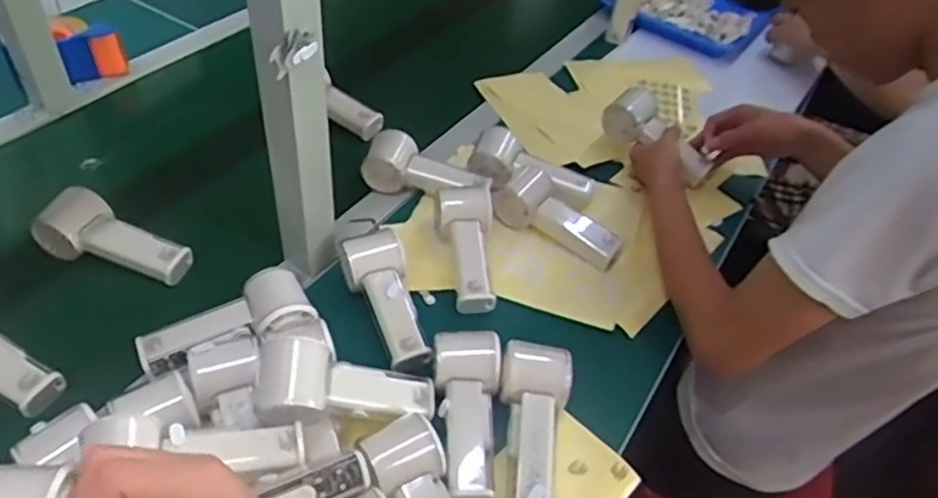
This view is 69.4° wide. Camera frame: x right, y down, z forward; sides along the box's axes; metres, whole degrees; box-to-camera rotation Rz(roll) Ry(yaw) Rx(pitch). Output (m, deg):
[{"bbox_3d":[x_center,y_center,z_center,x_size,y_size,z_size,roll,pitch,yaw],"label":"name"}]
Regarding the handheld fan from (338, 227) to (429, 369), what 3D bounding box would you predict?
[{"bbox_3d":[-0.081,0.051,0.678,0.058,0.048,0.148,-15,62,-22],"label":"handheld fan"}]

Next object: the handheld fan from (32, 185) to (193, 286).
[{"bbox_3d":[-0.361,-0.010,0.691,0.145,0.045,0.061,20,45,12],"label":"handheld fan"}]

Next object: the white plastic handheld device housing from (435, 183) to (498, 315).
[{"bbox_3d":[0.000,-0.006,0.736,0.061,0.040,0.156,-2,63,-10],"label":"white plastic handheld device housing"}]

